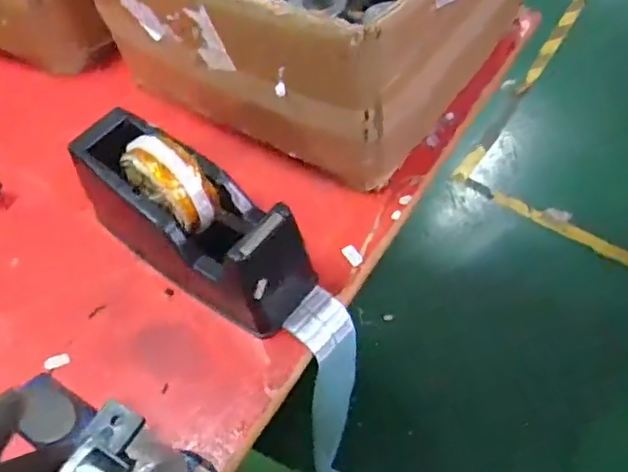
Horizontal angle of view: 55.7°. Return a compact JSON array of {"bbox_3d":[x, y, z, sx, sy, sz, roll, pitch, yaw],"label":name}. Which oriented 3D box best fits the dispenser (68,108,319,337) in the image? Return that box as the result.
[{"bbox_3d":[-0.096,-0.017,0.460,0.200,0.102,0.076,30,64,22],"label":"dispenser"}]

